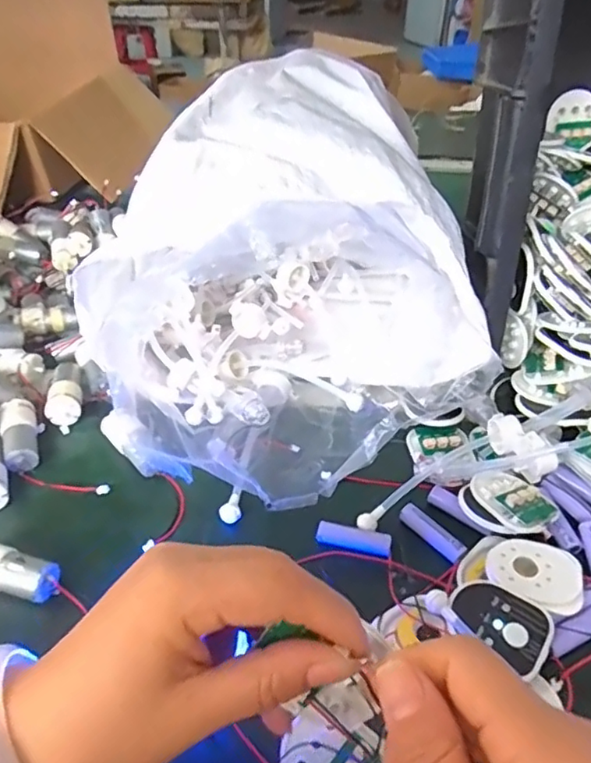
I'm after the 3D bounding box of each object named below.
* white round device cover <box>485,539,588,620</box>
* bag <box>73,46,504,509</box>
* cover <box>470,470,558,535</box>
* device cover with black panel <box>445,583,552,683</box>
[{"bbox_3d":[0.155,0.119,0.367,0.057,0.004,0.046,30,46,31],"label":"white round device cover"},{"bbox_3d":[-0.012,-0.129,0.531,0.334,0.168,0.445,-7,43,-11],"label":"bag"},{"bbox_3d":[0.153,0.081,0.407,0.042,0.011,0.051,-14,41,-19],"label":"cover"},{"bbox_3d":[0.124,0.143,0.347,0.040,0.011,0.058,-30,48,-33],"label":"device cover with black panel"}]

